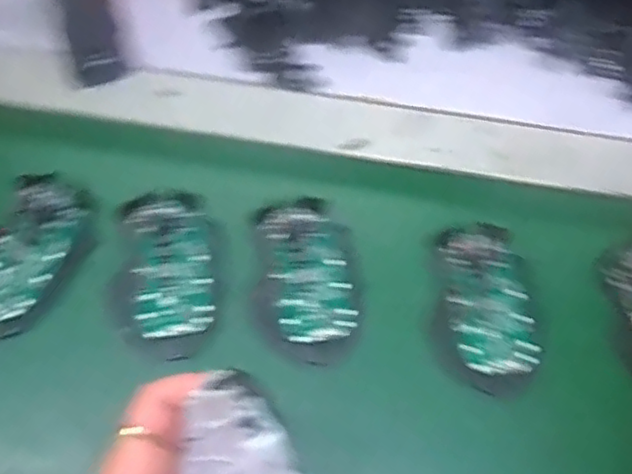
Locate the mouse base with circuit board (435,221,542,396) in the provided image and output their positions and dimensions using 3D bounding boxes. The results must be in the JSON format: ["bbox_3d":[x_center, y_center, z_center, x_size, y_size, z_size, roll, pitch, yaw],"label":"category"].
[{"bbox_3d":[0.115,0.047,0.443,0.068,0.018,0.111,-1,67,-4],"label":"mouse base with circuit board"}]

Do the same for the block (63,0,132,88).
[{"bbox_3d":[-0.181,-0.170,0.531,0.041,0.020,0.099,-16,69,-10],"label":"block"}]

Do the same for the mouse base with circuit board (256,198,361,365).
[{"bbox_3d":[-0.004,0.025,0.446,0.067,0.017,0.113,1,67,-3],"label":"mouse base with circuit board"}]

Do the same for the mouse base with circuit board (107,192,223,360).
[{"bbox_3d":[-0.101,0.024,0.449,0.071,0.022,0.110,3,67,-2],"label":"mouse base with circuit board"}]

